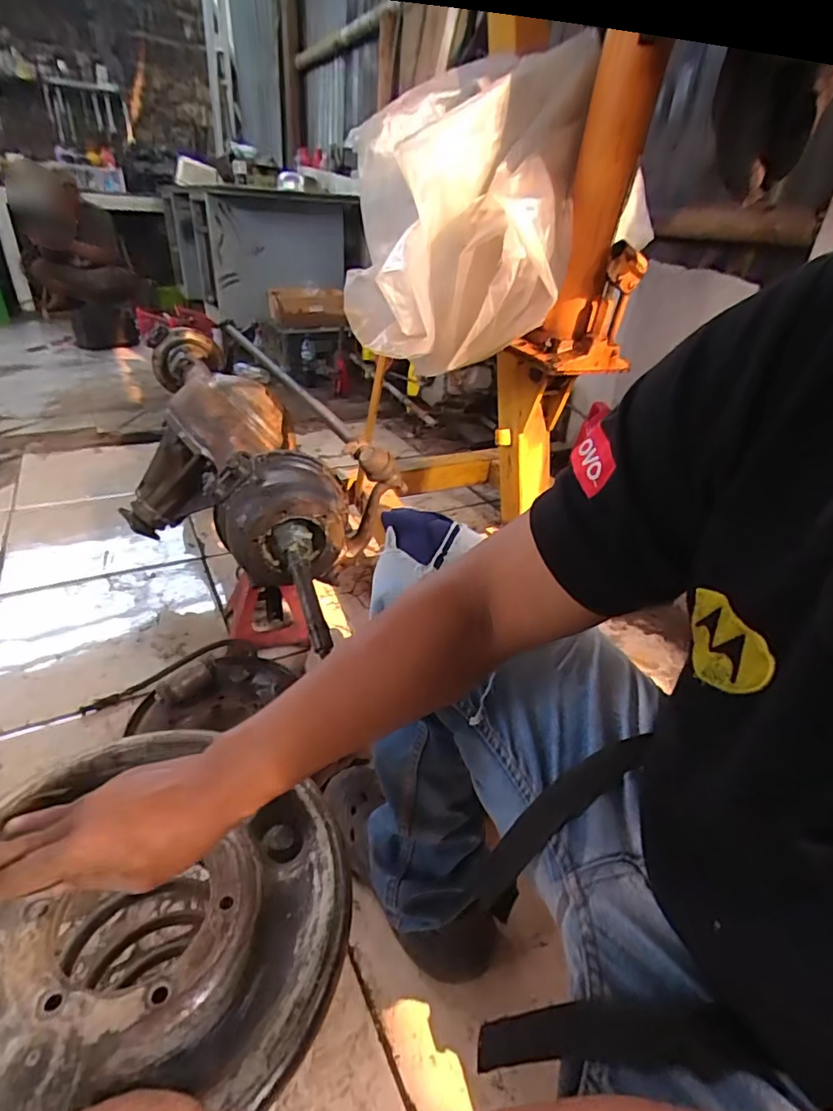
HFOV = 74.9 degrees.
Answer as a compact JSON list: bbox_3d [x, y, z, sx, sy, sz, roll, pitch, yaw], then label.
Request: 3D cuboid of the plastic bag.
[{"bbox_3d":[0.060,-0.471,0.765,0.323,0.377,0.238,7,31,3],"label":"plastic bag"}]

